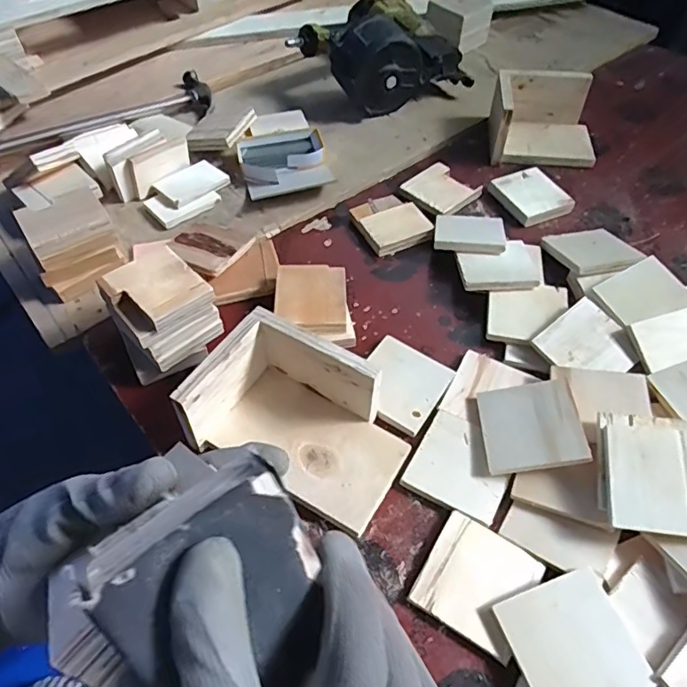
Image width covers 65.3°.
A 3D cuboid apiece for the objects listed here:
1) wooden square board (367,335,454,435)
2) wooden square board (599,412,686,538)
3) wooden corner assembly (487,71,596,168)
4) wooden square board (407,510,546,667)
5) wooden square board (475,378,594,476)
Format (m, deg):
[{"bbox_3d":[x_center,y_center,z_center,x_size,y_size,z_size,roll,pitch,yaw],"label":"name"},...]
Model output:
[{"bbox_3d":[0.062,0.042,0.578,0.090,0.009,0.093,29,59,17],"label":"wooden square board"},{"bbox_3d":[0.278,0.113,0.465,0.093,0.011,0.099,5,68,9],"label":"wooden square board"},{"bbox_3d":[0.310,-0.352,0.824,0.154,0.078,0.131,5,55,1],"label":"wooden corner assembly"},{"bbox_3d":[0.115,0.204,0.459,0.087,0.006,0.089,29,59,16],"label":"wooden square board"},{"bbox_3d":[0.178,0.077,0.517,0.089,0.013,0.089,-15,49,19],"label":"wooden square board"}]

